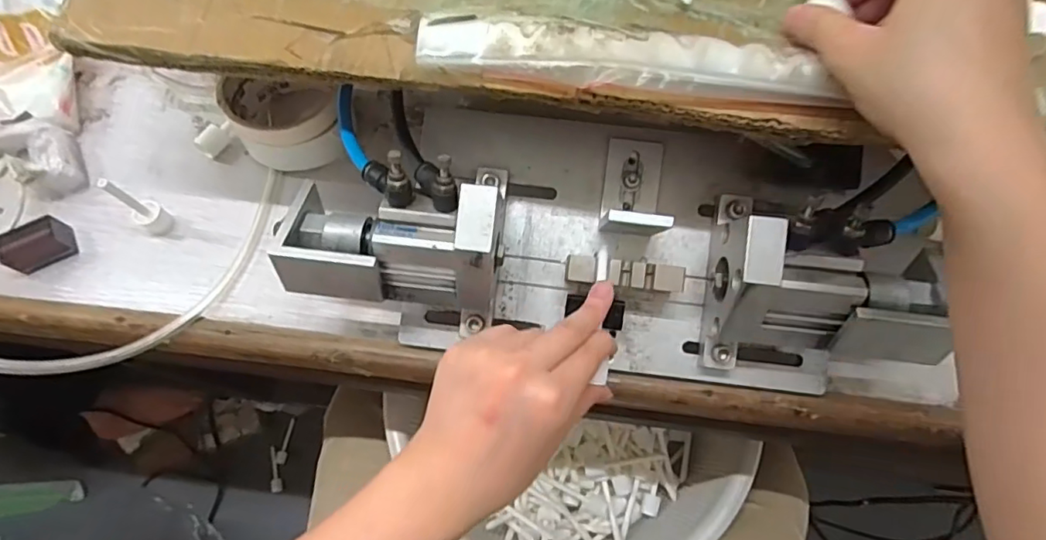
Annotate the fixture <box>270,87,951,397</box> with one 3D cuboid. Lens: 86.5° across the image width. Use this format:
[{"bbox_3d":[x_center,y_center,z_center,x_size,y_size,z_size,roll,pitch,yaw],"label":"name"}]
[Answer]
[{"bbox_3d":[0.051,-0.019,0.344,0.365,0.097,0.140,11,71,1],"label":"fixture"}]

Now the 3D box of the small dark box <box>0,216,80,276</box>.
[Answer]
[{"bbox_3d":[-0.348,-0.018,0.400,0.042,0.025,0.026,-26,73,-9],"label":"small dark box"}]

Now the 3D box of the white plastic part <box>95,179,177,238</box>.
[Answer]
[{"bbox_3d":[-0.267,-0.044,0.385,0.018,0.064,0.020,29,73,9],"label":"white plastic part"}]

